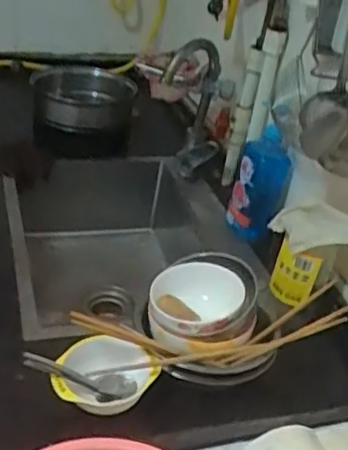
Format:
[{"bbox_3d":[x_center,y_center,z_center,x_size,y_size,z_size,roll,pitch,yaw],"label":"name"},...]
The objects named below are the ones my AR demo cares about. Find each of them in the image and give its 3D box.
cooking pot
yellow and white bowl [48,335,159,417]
[{"bbox_3d":[-0.223,-0.286,1.536,0.247,0.154,0.236,6,31,-3],"label":"cooking pot"},{"bbox_3d":[-0.093,0.198,0.805,0.132,0.052,0.094,-8,34,-24],"label":"yellow and white bowl"}]

